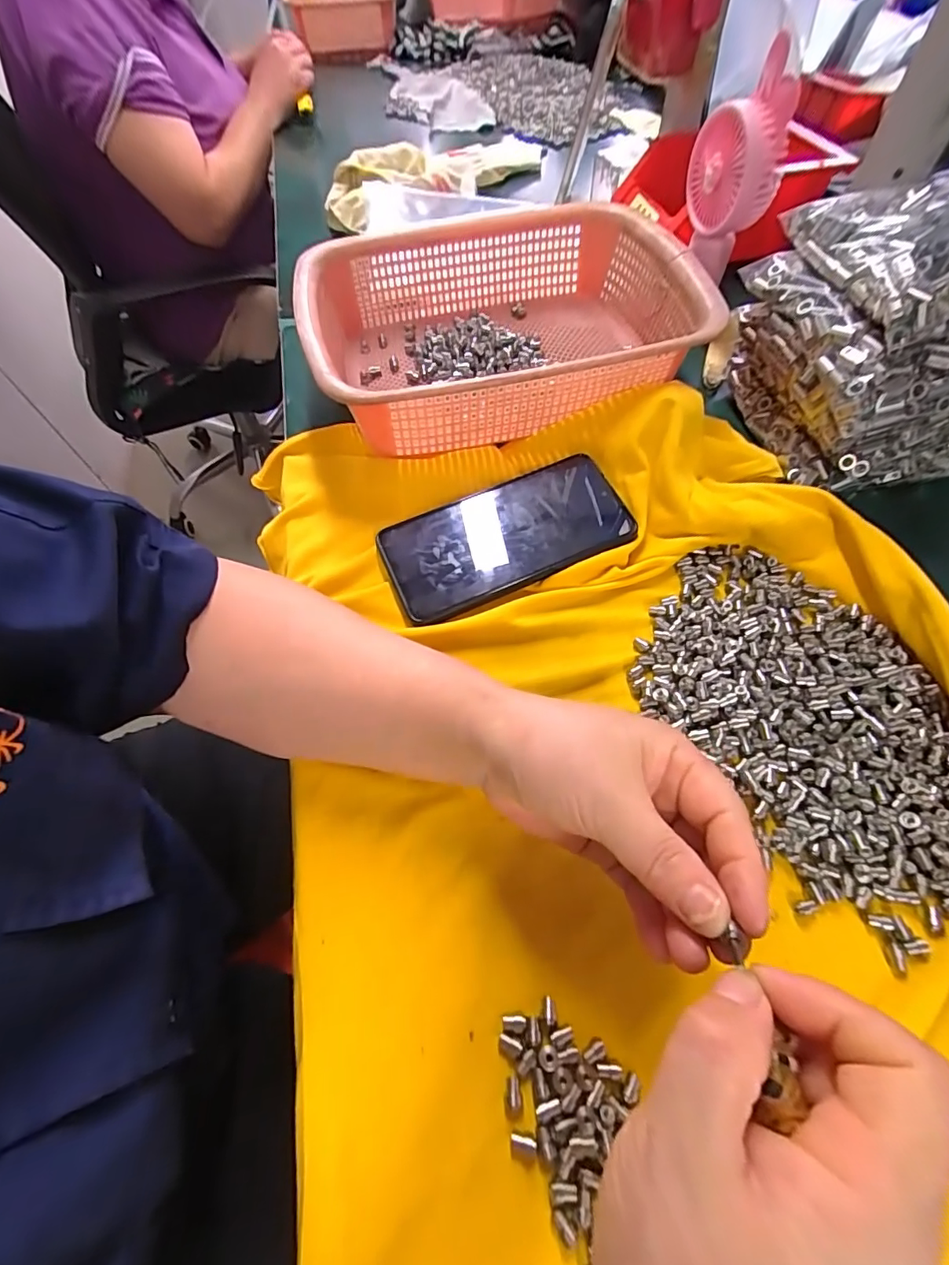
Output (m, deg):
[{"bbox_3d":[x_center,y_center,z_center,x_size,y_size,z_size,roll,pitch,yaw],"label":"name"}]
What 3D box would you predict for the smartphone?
[{"bbox_3d":[0.022,-0.065,0.334,0.161,0.006,0.076,-23,69,-7],"label":"smartphone"}]

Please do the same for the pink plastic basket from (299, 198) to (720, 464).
[{"bbox_3d":[0.019,-0.241,0.402,0.284,0.074,0.212,-13,61,-4],"label":"pink plastic basket"}]

